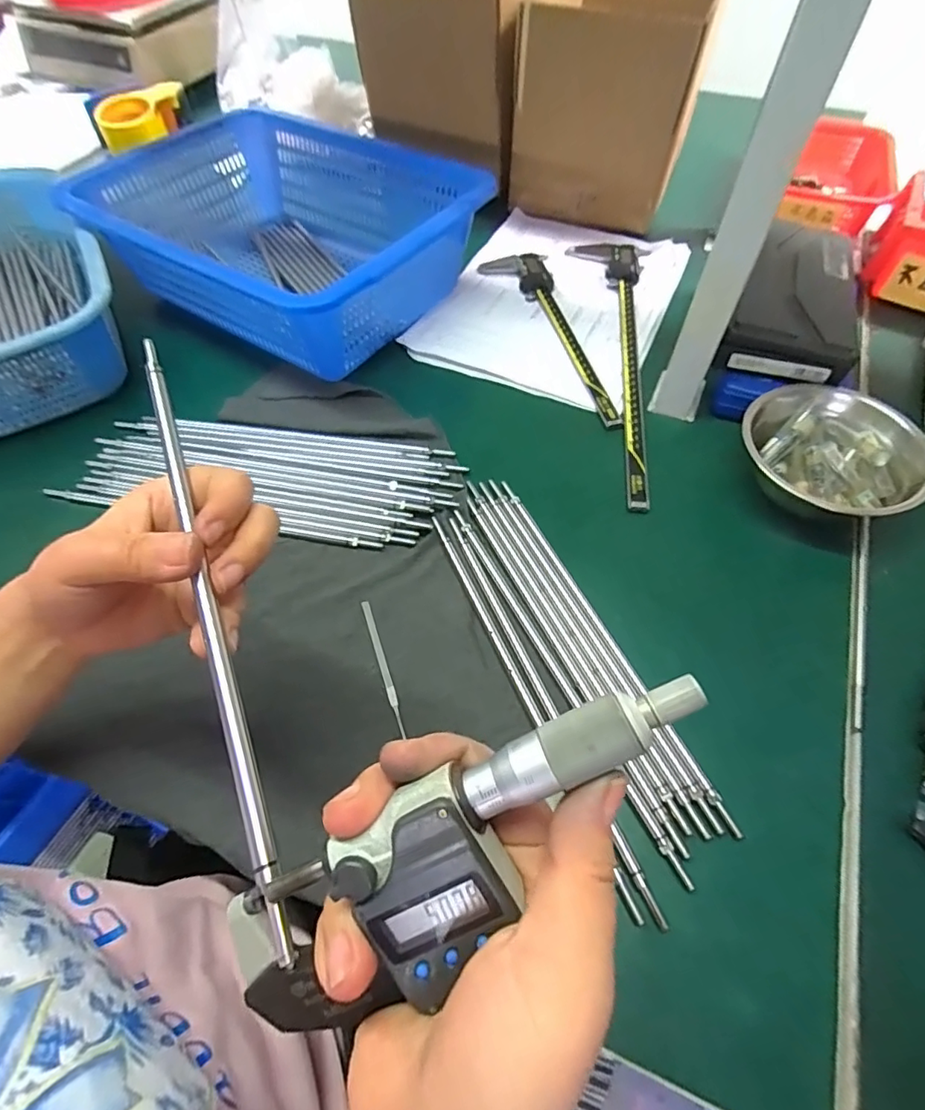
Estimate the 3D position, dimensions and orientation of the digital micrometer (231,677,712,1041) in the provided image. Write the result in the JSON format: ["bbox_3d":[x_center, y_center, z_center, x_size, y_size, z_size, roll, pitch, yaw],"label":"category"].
[{"bbox_3d":[-0.003,0.083,0.152,0.157,0.029,0.045,-42,64,6],"label":"digital micrometer"}]

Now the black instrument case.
[{"bbox_3d":[0.287,-0.224,0.472,0.093,0.039,0.174,18,59,11],"label":"black instrument case"}]

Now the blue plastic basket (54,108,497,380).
[{"bbox_3d":[-0.174,-0.323,0.559,0.346,0.117,0.283,31,63,18],"label":"blue plastic basket"}]

